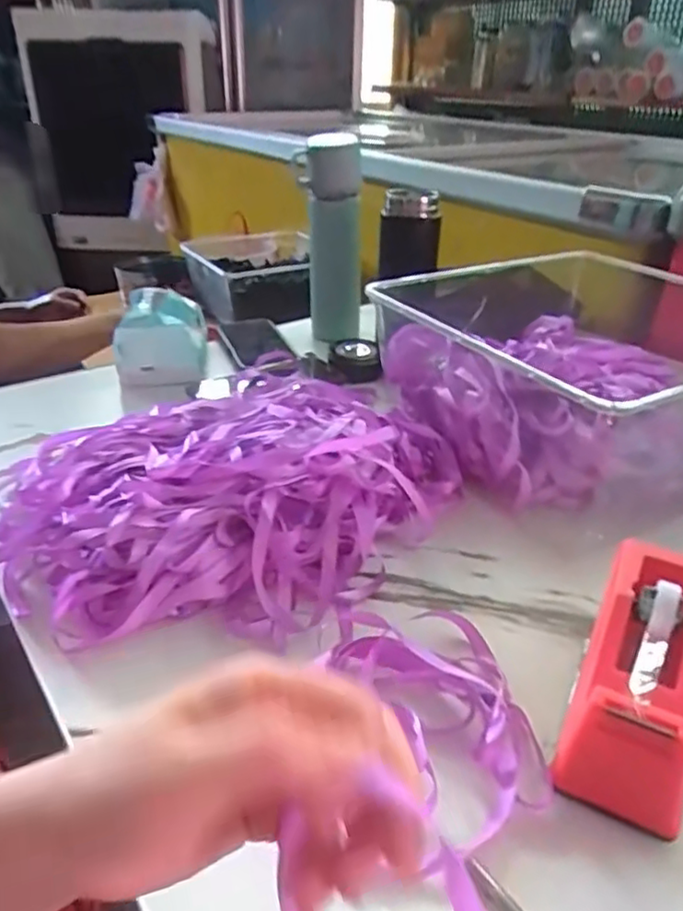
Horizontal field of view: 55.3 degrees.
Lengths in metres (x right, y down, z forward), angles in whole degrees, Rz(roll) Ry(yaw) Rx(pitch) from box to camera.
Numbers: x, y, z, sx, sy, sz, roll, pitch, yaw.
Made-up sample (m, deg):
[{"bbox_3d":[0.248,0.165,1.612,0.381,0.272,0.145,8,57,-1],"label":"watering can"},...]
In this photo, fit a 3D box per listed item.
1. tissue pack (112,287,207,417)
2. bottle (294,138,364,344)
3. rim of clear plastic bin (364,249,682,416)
[{"bbox_3d":[-0.216,-0.145,0.788,0.097,0.087,0.135,-5,32,-8],"label":"tissue pack"},{"bbox_3d":[-0.008,-0.278,0.876,0.069,0.322,0.072,4,54,5],"label":"bottle"},{"bbox_3d":[0.228,-0.134,0.565,0.338,0.025,0.321,-13,33,-22],"label":"rim of clear plastic bin"}]

